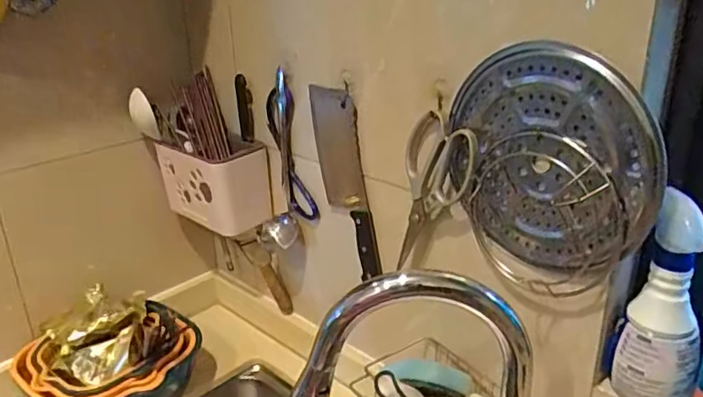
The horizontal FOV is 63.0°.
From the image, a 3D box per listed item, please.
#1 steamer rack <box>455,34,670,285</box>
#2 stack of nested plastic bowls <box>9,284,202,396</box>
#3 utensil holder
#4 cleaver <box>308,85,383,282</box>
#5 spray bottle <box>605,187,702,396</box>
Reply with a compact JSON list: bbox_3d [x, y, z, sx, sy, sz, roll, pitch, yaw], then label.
[{"bbox_3d":[0.192,-0.037,0.576,0.031,0.216,0.212,-20,29,-36],"label":"steamer rack"},{"bbox_3d":[-0.358,0.252,0.856,0.221,0.156,0.179,-18,28,-34],"label":"stack of nested plastic bowls"},{"bbox_3d":[-0.213,-0.027,0.933,0.207,0.131,0.098,16,29,36],"label":"utensil holder"},{"bbox_3d":[-0.012,-0.023,0.801,0.020,0.262,0.100,-19,16,-37],"label":"cleaver"},{"bbox_3d":[0.299,0.105,0.552,0.070,0.208,0.049,5,24,17],"label":"spray bottle"}]

